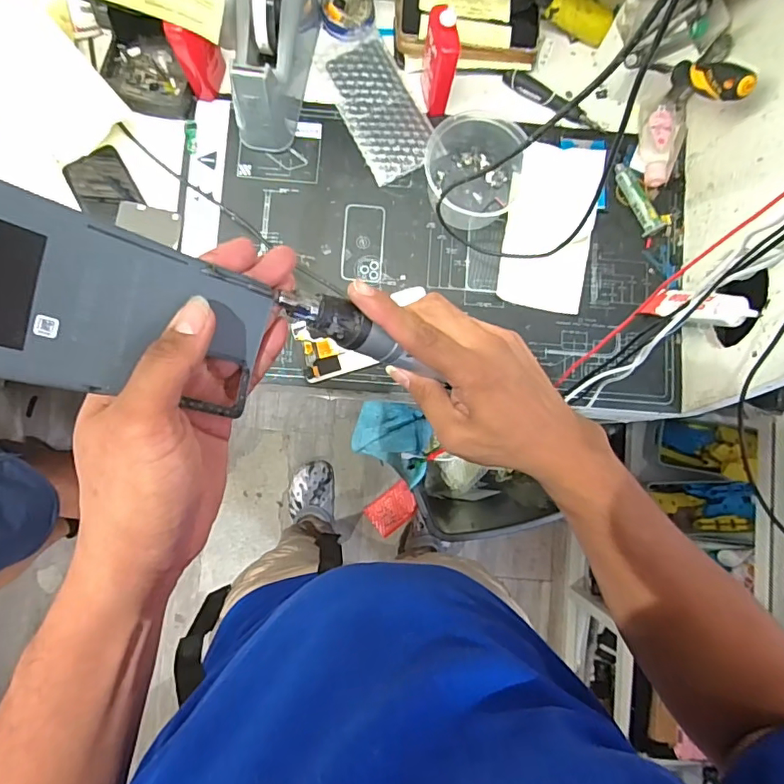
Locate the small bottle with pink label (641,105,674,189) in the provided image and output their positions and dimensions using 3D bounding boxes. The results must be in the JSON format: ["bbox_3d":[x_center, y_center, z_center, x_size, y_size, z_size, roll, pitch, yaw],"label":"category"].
[{"bbox_3d":[0.317,-0.292,0.610,0.028,0.027,0.095,7,85,-2],"label":"small bottle with pink label"}]

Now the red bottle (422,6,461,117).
[{"bbox_3d":[0.053,-0.365,0.554,0.028,0.097,0.055,-3,86,-3],"label":"red bottle"}]

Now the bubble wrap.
[{"bbox_3d":[-0.015,-0.342,0.602,0.091,0.012,0.181,-25,87,-5],"label":"bubble wrap"}]

